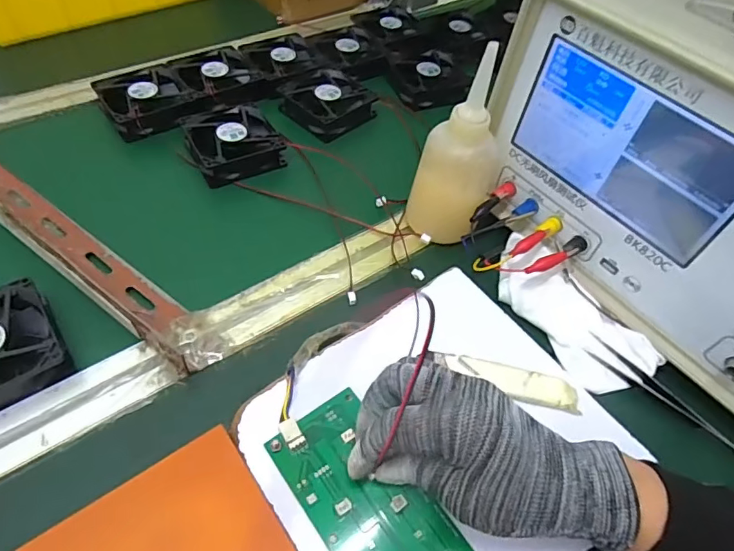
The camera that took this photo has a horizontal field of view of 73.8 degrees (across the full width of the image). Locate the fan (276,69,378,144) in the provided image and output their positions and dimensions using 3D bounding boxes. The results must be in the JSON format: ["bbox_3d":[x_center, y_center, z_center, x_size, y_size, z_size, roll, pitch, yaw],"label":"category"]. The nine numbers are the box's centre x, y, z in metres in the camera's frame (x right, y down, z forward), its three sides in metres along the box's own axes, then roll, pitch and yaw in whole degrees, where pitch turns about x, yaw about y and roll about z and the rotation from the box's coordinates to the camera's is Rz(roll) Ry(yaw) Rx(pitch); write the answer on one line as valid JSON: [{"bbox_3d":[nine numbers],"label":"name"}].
[{"bbox_3d":[-0.046,-0.189,0.538,0.079,0.032,0.085,40,59,24],"label":"fan"}]

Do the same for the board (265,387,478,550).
[{"bbox_3d":[0.002,0.135,0.281,0.065,0.007,0.132,-34,65,-26],"label":"board"}]

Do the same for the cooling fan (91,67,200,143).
[{"bbox_3d":[-0.228,-0.182,0.509,0.084,0.020,0.087,-30,60,-24],"label":"cooling fan"}]

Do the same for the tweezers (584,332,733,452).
[{"bbox_3d":[0.209,0.088,0.350,0.017,0.006,0.118,-34,62,-27],"label":"tweezers"}]

